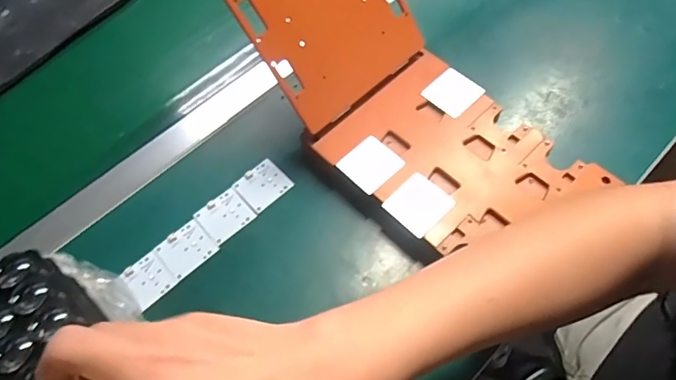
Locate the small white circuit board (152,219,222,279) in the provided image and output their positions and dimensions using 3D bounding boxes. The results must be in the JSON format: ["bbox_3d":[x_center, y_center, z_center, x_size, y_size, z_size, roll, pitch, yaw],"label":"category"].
[{"bbox_3d":[-0.145,0.056,0.440,0.048,0.004,0.044,-39,68,-17],"label":"small white circuit board"}]

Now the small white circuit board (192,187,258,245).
[{"bbox_3d":[-0.112,0.025,0.457,0.047,0.004,0.043,-40,68,-17],"label":"small white circuit board"}]

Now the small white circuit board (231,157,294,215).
[{"bbox_3d":[-0.077,-0.005,0.471,0.048,0.004,0.045,-40,68,-17],"label":"small white circuit board"}]

